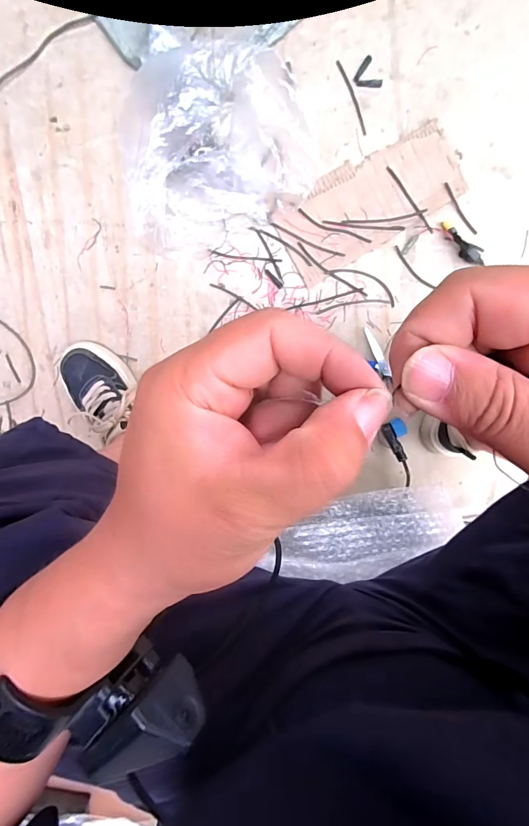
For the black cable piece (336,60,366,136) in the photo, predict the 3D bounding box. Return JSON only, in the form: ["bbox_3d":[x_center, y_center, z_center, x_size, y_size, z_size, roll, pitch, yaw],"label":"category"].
[{"bbox_3d":[0.138,-0.492,0.625,0.009,0.004,0.113,-24,99,3],"label":"black cable piece"}]

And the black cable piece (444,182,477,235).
[{"bbox_3d":[0.315,-0.328,0.646,0.013,0.004,0.094,-37,98,5],"label":"black cable piece"}]

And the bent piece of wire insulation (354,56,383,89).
[{"bbox_3d":[0.156,-0.521,0.617,0.039,0.010,0.048,-26,98,3],"label":"bent piece of wire insulation"}]

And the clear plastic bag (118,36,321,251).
[{"bbox_3d":[-0.061,-0.362,0.567,0.247,0.149,0.203,-4,99,0],"label":"clear plastic bag"}]

